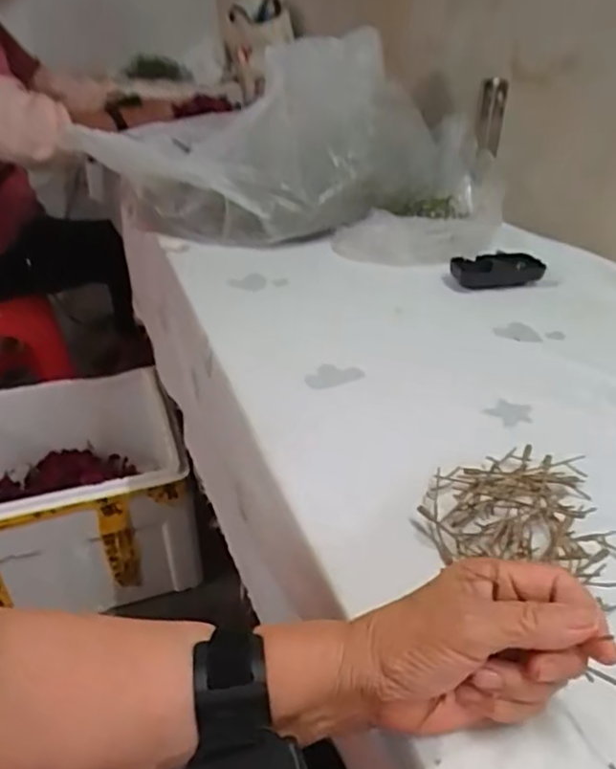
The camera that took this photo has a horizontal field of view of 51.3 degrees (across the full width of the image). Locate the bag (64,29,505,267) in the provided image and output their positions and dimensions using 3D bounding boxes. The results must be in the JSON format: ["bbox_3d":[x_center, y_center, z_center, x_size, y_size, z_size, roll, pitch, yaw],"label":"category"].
[{"bbox_3d":[-0.012,-0.314,0.865,0.524,0.223,0.240,9,35,15],"label":"bag"}]

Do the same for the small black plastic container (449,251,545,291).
[{"bbox_3d":[0.223,-0.138,0.766,0.110,0.037,0.034,-8,34,-11],"label":"small black plastic container"}]

